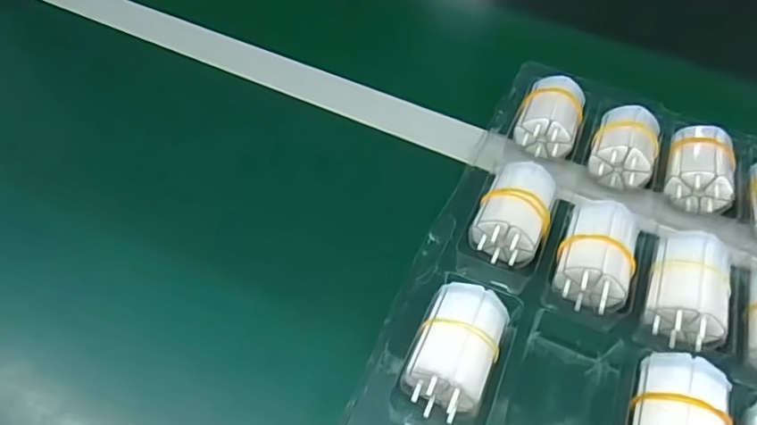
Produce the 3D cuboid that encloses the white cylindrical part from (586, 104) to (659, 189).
[{"bbox_3d":[0.168,-0.045,0.375,0.040,0.034,0.062,23,53,15],"label":"white cylindrical part"}]

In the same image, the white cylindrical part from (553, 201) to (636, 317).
[{"bbox_3d":[0.126,0.022,0.314,0.038,0.030,0.065,21,53,14],"label":"white cylindrical part"}]

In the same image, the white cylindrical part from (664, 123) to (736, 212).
[{"bbox_3d":[0.214,-0.029,0.368,0.040,0.033,0.062,23,53,15],"label":"white cylindrical part"}]

